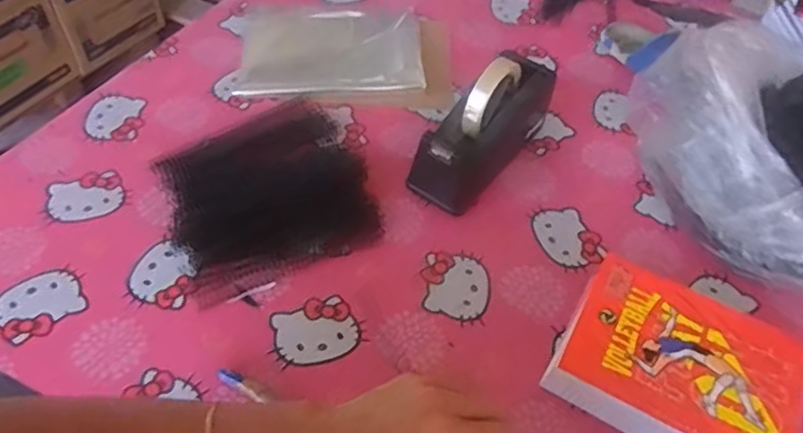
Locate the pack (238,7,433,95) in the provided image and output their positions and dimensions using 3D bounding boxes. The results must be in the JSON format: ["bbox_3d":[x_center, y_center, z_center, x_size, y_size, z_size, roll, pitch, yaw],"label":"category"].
[{"bbox_3d":[-0.098,-0.244,0.892,0.255,0.024,0.197,2,50,-3],"label":"pack"}]

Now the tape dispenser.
[{"bbox_3d":[0.100,-0.104,0.728,0.070,0.121,0.205,35,56,22],"label":"tape dispenser"}]

